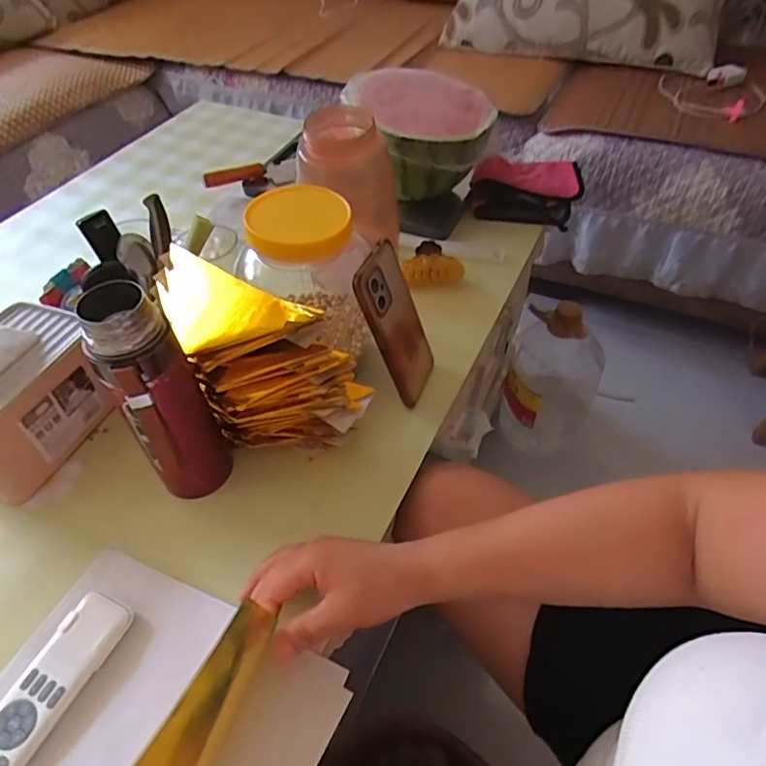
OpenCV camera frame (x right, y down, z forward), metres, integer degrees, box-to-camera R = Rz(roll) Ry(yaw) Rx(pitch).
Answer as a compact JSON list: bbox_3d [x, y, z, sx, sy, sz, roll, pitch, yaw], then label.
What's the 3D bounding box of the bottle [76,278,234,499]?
[{"bbox_3d":[-0.173,0.020,0.449,0.063,0.212,0.060,-25,52,-18],"label":"bottle"}]

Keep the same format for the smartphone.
[{"bbox_3d":[0.016,-0.056,0.545,0.017,0.163,0.068,5,46,32],"label":"smartphone"}]

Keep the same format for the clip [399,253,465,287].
[{"bbox_3d":[0.065,-0.145,0.705,0.081,0.027,0.032,-6,47,-19],"label":"clip"}]

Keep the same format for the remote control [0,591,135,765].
[{"bbox_3d":[-0.245,0.222,0.412,0.045,0.015,0.125,18,52,18],"label":"remote control"}]

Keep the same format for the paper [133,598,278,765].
[{"bbox_3d":[-0.125,0.232,0.361,0.040,0.035,0.163,17,51,17],"label":"paper"}]

